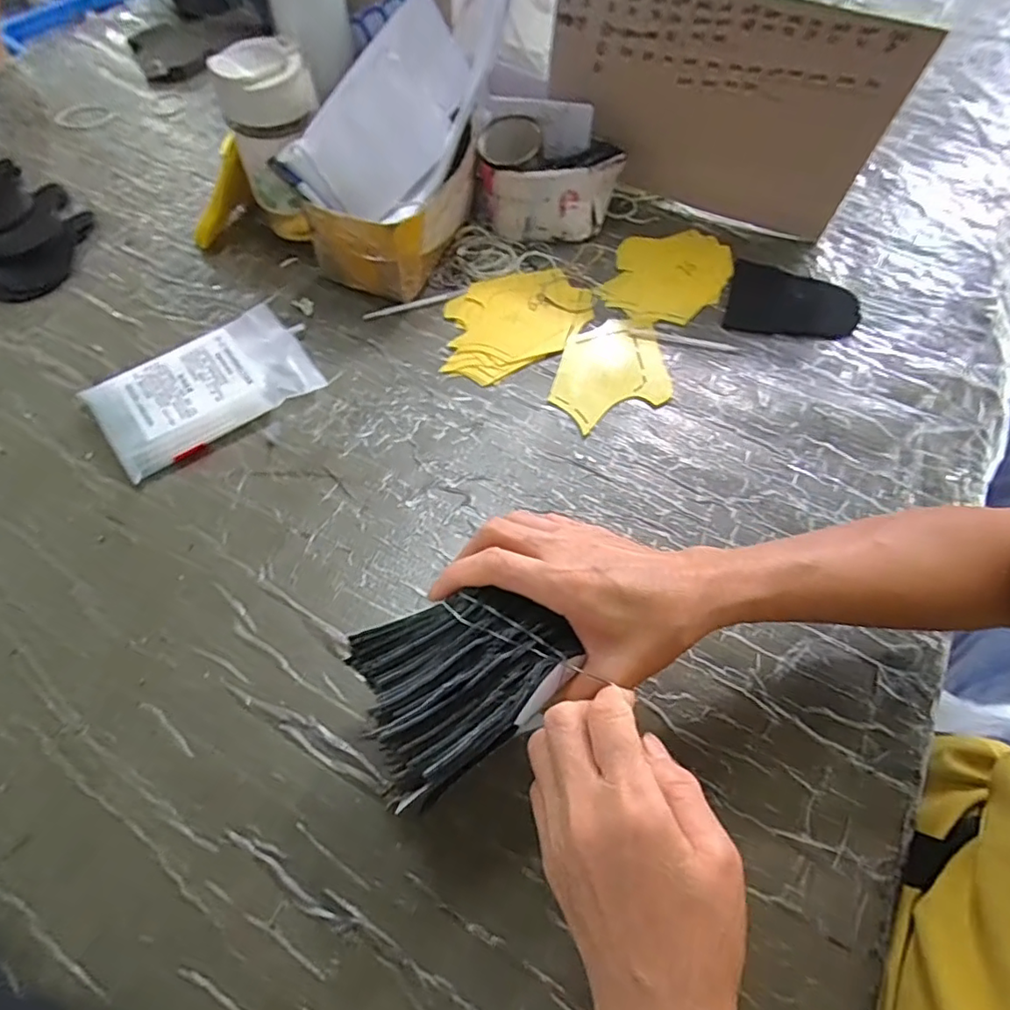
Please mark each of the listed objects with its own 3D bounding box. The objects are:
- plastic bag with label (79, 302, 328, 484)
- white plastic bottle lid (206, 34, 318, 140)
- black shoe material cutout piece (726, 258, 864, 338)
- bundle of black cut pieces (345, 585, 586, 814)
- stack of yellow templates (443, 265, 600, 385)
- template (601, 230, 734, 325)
[{"bbox_3d":[-0.260,-0.104,0.505,0.176,0.027,0.104,-35,67,-19],"label":"plastic bag with label"},{"bbox_3d":[-0.209,-0.370,0.513,0.078,0.053,0.074,-2,61,-3],"label":"white plastic bottle lid"},{"bbox_3d":[0.285,-0.199,0.572,0.123,0.007,0.090,16,67,8],"label":"black shoe material cutout piece"},{"bbox_3d":[-0.022,0.091,0.313,0.112,0.048,0.088,-40,64,6],"label":"bundle of black cut pieces"},{"bbox_3d":[0.008,-0.184,0.565,0.162,0.010,0.110,-31,66,-17],"label":"stack of yellow templates"},{"bbox_3d":[0.172,-0.241,0.600,0.115,0.007,0.142,17,62,9],"label":"template"}]

